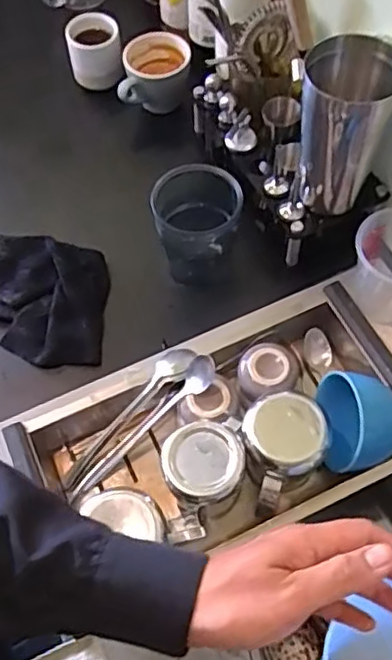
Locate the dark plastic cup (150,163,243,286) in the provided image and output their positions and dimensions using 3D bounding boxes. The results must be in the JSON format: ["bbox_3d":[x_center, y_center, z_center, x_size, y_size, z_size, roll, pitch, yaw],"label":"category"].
[{"bbox_3d":[0.000,-0.107,0.668,0.082,0.124,0.077,0,61,1],"label":"dark plastic cup"}]

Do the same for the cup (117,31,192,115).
[{"bbox_3d":[-0.055,-0.318,0.808,0.095,0.081,0.076,-12,62,-5],"label":"cup"}]

